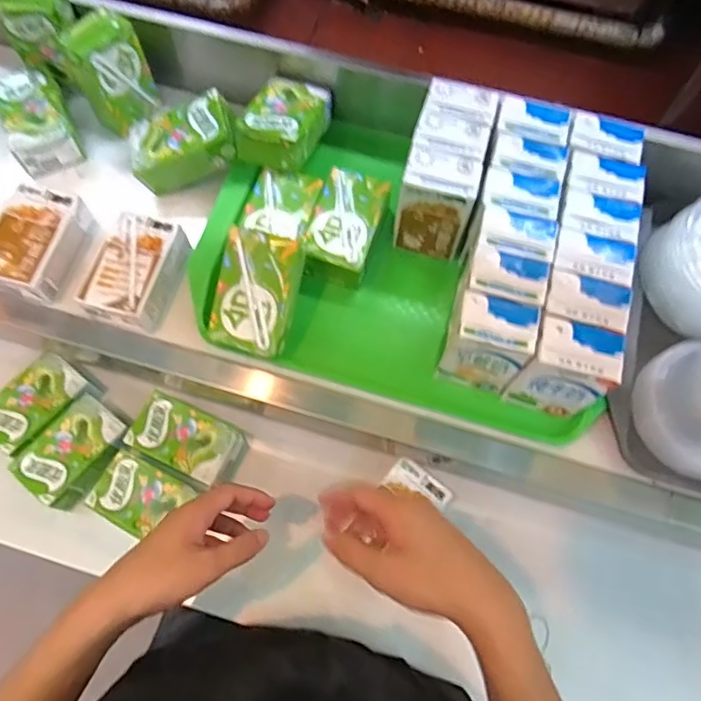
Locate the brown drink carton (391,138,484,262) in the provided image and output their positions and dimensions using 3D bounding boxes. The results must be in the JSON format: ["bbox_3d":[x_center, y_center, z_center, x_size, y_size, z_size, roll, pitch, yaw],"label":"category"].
[{"bbox_3d":[0.082,-0.140,0.535,0.065,0.102,0.047,16,69,5],"label":"brown drink carton"}]

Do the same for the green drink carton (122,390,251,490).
[{"bbox_3d":[-0.174,0.097,0.600,0.113,0.040,0.065,24,70,8],"label":"green drink carton"}]

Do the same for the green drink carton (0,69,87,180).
[{"bbox_3d":[-0.345,-0.256,0.615,0.064,0.045,0.120,-24,71,-10],"label":"green drink carton"}]

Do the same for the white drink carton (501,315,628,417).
[{"bbox_3d":[0.178,0.017,0.473,0.065,0.098,0.045,12,68,4],"label":"white drink carton"}]

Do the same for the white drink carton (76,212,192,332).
[{"bbox_3d":[-0.207,-0.076,0.547,0.069,0.042,0.104,17,69,6],"label":"white drink carton"}]

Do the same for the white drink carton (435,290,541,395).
[{"bbox_3d":[0.115,-0.004,0.481,0.066,0.098,0.043,18,69,6],"label":"white drink carton"}]

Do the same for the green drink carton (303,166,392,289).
[{"bbox_3d":[-0.004,-0.125,0.563,0.065,0.039,0.106,16,69,5],"label":"green drink carton"}]

